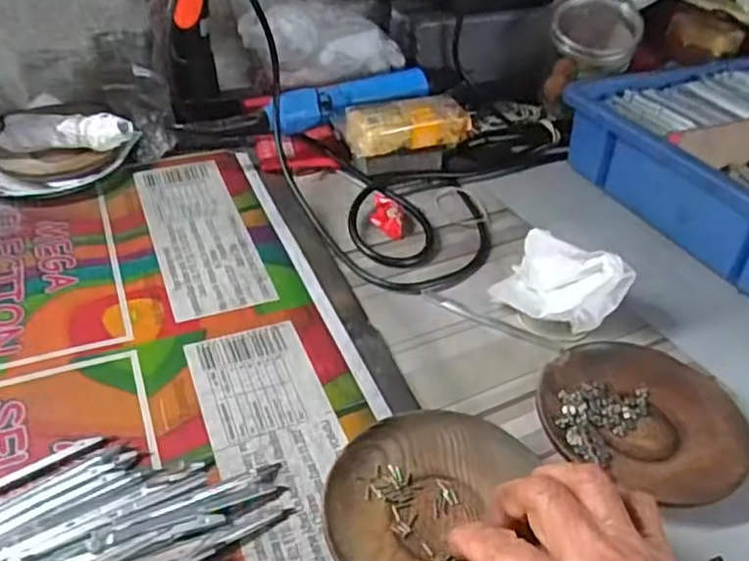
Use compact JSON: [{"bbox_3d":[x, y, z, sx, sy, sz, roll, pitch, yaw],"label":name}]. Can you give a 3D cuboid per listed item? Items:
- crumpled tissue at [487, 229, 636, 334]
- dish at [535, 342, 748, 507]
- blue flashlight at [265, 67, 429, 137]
[{"bbox_3d":[0.127,-0.005,0.474,0.058,0.053,0.084,-24,47,-31],"label":"crumpled tissue"},{"bbox_3d":[0.156,0.080,0.398,0.114,0.017,0.101,22,42,21],"label":"dish"},{"bbox_3d":[-0.018,-0.168,0.622,0.170,0.031,0.030,-23,45,-30],"label":"blue flashlight"}]

